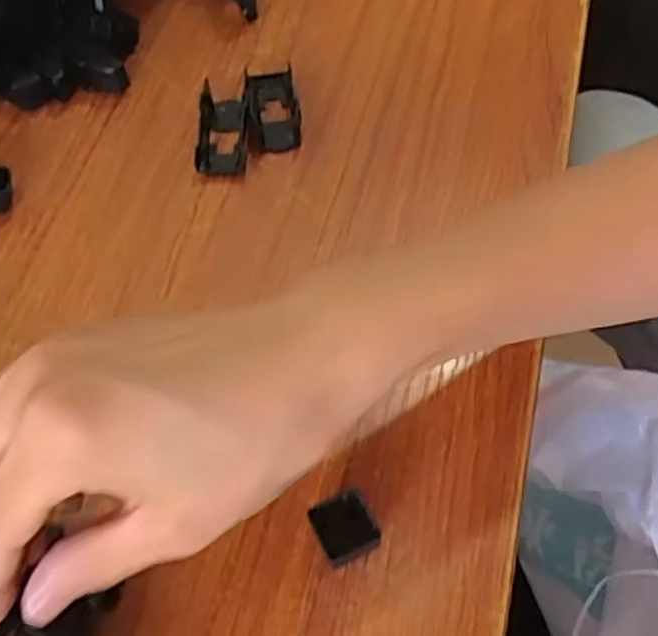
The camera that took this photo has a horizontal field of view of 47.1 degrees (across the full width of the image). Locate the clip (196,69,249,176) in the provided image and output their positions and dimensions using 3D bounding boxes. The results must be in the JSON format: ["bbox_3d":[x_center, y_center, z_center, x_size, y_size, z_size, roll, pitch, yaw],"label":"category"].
[{"bbox_3d":[-0.051,-0.095,0.366,0.024,0.017,0.057,0,57,1],"label":"clip"}]

